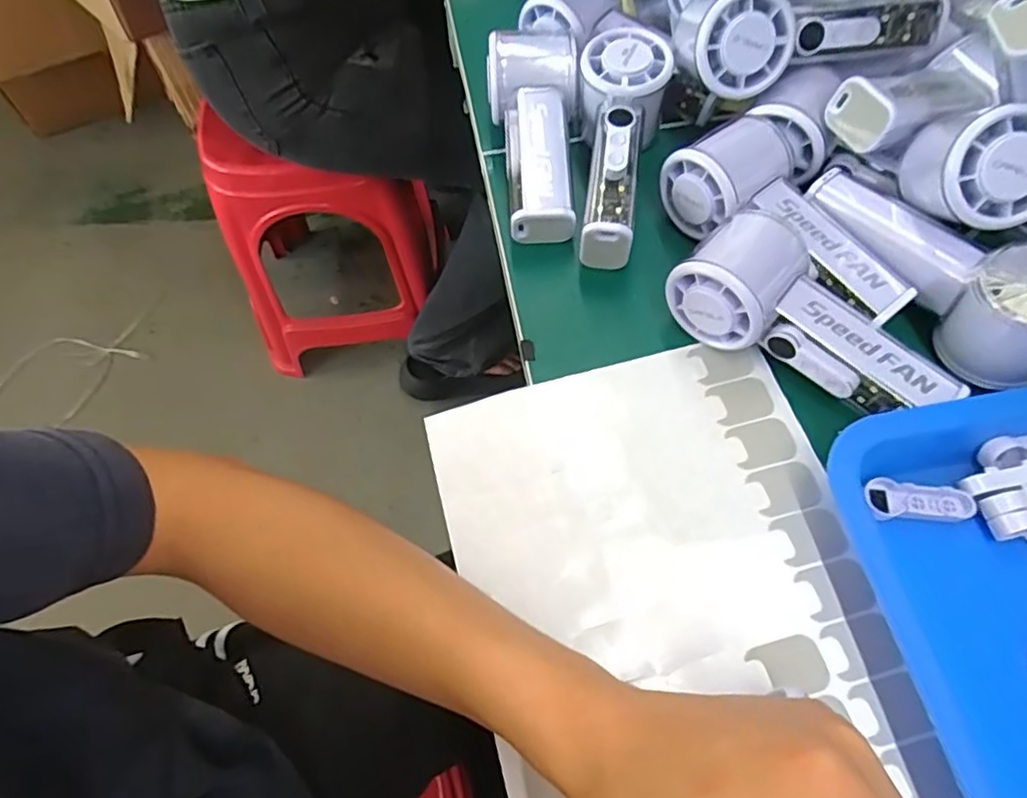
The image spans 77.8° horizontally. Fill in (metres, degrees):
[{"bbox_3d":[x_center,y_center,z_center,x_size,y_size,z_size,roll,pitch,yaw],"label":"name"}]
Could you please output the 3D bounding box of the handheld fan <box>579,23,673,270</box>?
[{"bbox_3d":[0.065,-0.156,0.406,0.051,0.057,0.154,7,76,5],"label":"handheld fan"}]

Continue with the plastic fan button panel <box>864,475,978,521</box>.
[{"bbox_3d":[0.196,0.049,0.311,0.048,0.010,0.020,2,62,3],"label":"plastic fan button panel"}]

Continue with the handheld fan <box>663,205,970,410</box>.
[{"bbox_3d":[0.157,-0.035,0.339,0.066,0.049,0.143,-40,68,-18],"label":"handheld fan"}]

